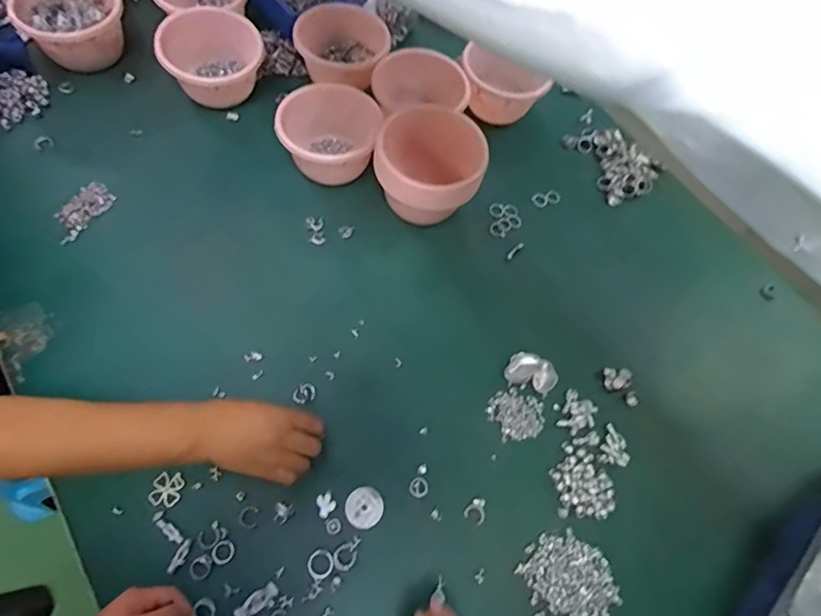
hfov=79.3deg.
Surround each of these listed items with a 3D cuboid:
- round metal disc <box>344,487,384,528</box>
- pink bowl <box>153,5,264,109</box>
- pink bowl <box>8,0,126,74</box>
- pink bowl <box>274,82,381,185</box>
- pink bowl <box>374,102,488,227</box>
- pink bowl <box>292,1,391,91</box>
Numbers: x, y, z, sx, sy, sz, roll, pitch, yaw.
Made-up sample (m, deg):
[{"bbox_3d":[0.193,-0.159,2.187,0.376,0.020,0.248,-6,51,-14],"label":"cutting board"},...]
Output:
[{"bbox_3d":[-0.053,0.229,0.569,0.043,0.005,0.043,3,66,-6],"label":"round metal disc"},{"bbox_3d":[-0.311,-0.389,0.782,0.139,0.092,0.142,3,66,-6],"label":"pink bowl"},{"bbox_3d":[-0.524,-0.449,0.774,0.142,0.081,0.144,3,66,-6],"label":"pink bowl"},{"bbox_3d":[-0.122,-0.258,0.748,0.146,0.077,0.144,1,64,-7],"label":"pink bowl"},{"bbox_3d":[0.023,-0.196,0.719,0.141,0.114,0.136,3,66,-6],"label":"pink bowl"},{"bbox_3d":[-0.114,-0.432,0.826,0.147,0.073,0.157,3,66,-6],"label":"pink bowl"}]

